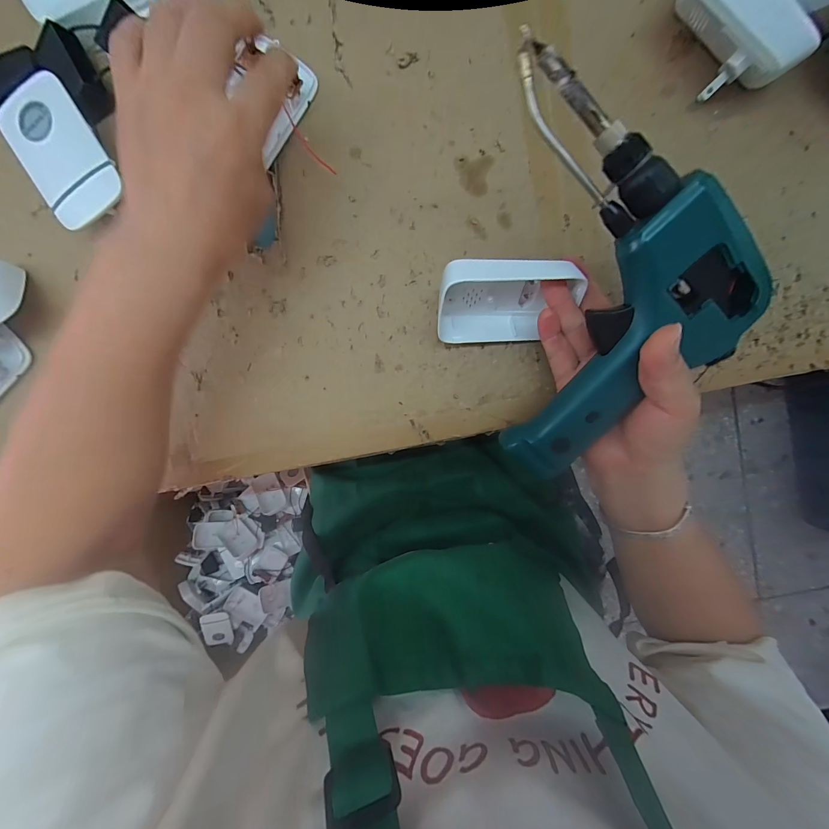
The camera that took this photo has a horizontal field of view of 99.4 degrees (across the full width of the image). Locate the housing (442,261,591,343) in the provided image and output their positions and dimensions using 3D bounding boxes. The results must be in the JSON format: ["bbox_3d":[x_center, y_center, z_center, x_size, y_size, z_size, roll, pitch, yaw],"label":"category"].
[{"bbox_3d":[0.063,-0.084,0.254,0.090,0.063,0.032,-2,53,1],"label":"housing"}]

